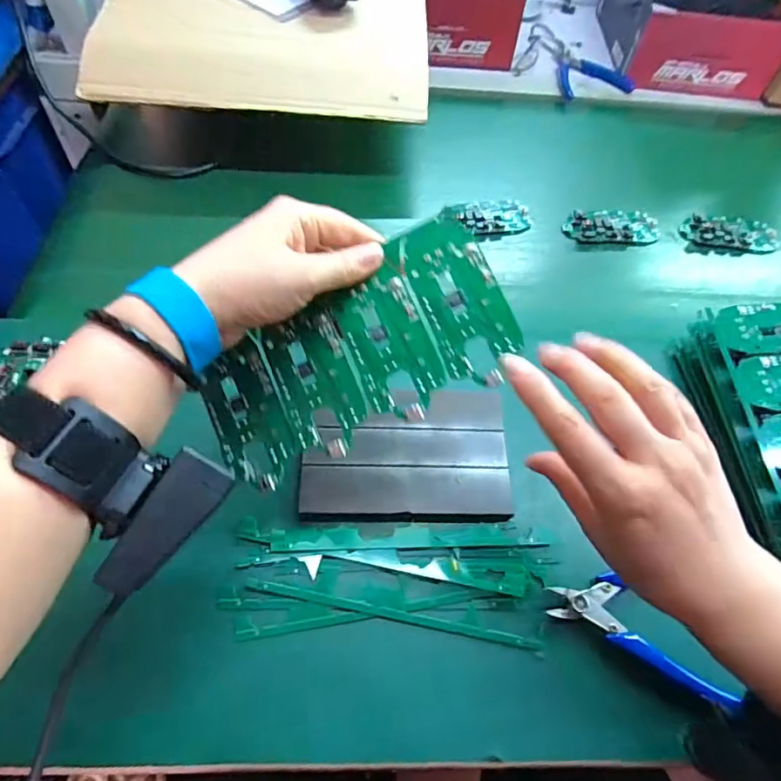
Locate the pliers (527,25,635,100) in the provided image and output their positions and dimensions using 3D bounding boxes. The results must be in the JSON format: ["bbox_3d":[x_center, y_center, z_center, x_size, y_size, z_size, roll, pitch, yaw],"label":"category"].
[{"bbox_3d":[0.252,-0.463,0.729,0.096,0.012,0.185,-14,60,-13],"label":"pliers"}]

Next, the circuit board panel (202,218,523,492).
[{"bbox_3d":[-0.022,-0.020,0.308,0.186,0.008,0.095,-26,79,6],"label":"circuit board panel"}]

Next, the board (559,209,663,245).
[{"bbox_3d":[0.232,-0.173,0.552,0.100,0.013,0.047,-1,58,-5],"label":"board"}]

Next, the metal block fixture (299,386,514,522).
[{"bbox_3d":[0.012,0.047,0.380,0.147,0.020,0.092,-1,58,-5],"label":"metal block fixture"}]

